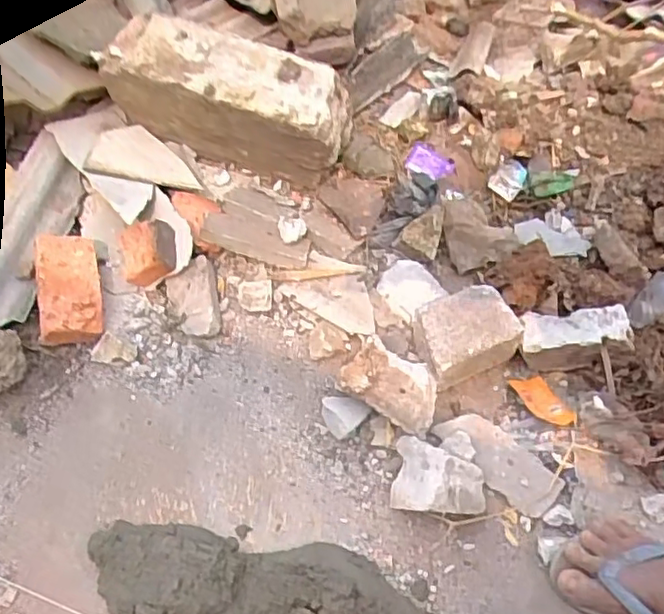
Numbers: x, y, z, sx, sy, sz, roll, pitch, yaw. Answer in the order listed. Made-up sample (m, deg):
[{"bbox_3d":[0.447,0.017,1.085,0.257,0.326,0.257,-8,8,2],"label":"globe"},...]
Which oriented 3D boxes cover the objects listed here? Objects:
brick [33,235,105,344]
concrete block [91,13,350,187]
[{"bbox_3d":[-0.384,-0.025,0.929,0.088,0.052,0.173,2,60,-27],"label":"brick"},{"bbox_3d":[-0.176,-0.350,1.086,0.417,0.169,0.130,21,55,10],"label":"concrete block"}]

